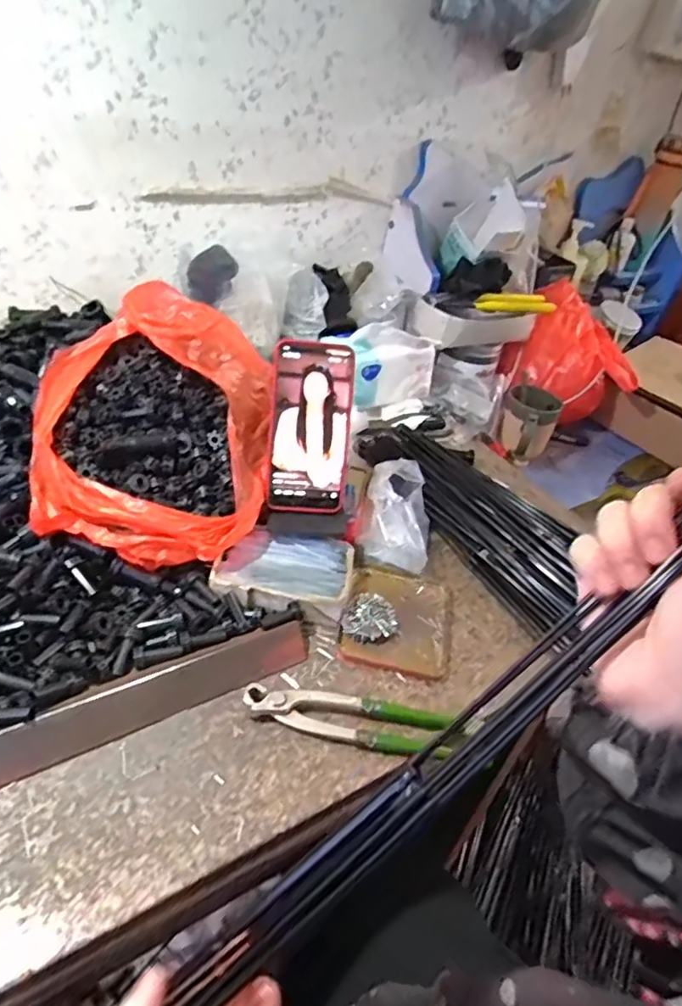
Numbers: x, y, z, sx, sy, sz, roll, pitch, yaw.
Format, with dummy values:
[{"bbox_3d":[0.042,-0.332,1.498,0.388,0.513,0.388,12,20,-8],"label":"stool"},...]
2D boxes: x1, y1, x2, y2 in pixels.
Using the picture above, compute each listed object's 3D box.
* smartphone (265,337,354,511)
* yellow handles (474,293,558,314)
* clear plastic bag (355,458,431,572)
[{"bbox_3d":[-0.030,-0.073,0.576,0.081,0.164,0.013,3,11,-4],"label":"smartphone"},{"bbox_3d":[0.274,-0.310,0.911,0.142,0.024,0.029,-3,40,-12],"label":"yellow handles"},{"bbox_3d":[0.063,0.013,0.647,0.075,0.072,0.116,12,40,7],"label":"clear plastic bag"}]

